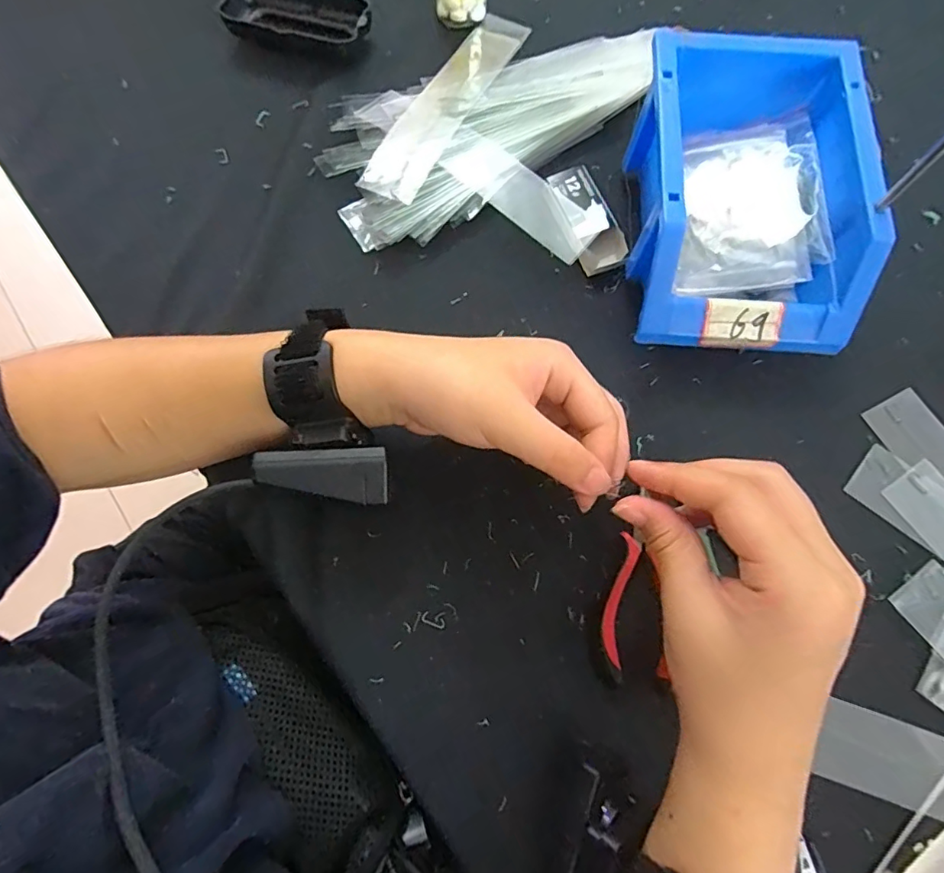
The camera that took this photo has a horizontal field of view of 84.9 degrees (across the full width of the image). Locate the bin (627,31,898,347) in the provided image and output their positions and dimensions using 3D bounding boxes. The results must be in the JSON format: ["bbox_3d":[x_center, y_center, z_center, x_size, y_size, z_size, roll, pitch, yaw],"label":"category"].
[{"bbox_3d":[0.162,-0.145,0.325,0.131,0.077,0.180,3,74,1],"label":"bin"}]

